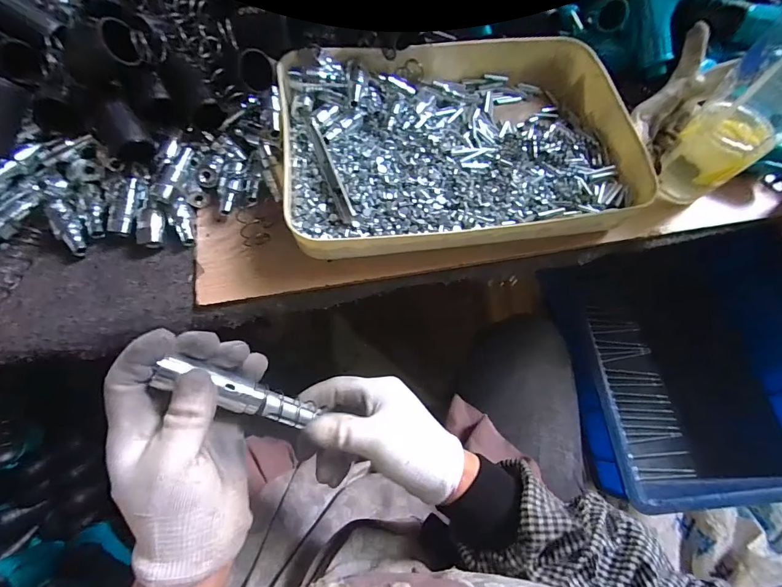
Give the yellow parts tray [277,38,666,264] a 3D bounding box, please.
[{"bbox_3d":[0.067,-0.148,0.374,0.334,0.050,0.232,-10,68,-7],"label":"yellow parts tray"}]

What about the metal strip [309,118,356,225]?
[{"bbox_3d":[-0.055,-0.112,0.339,0.014,0.010,0.122,-18,69,-10],"label":"metal strip"}]

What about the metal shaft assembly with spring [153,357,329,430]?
[{"bbox_3d":[-0.101,0.071,0.267,0.111,0.015,0.021,30,63,-30],"label":"metal shaft assembly with spring"}]

